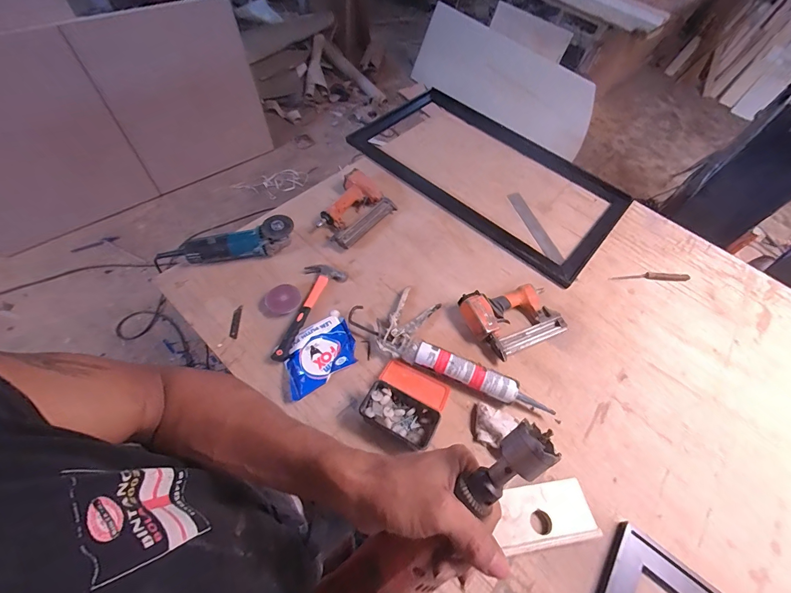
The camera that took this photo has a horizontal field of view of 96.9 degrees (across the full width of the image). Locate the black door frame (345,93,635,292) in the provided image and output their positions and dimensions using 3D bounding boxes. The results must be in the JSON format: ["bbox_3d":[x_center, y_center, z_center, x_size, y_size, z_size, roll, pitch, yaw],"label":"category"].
[{"bbox_3d":[0.302,-0.416,1.135,0.841,0.043,0.503,35,62,16],"label":"black door frame"}]

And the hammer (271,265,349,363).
[{"bbox_3d":[-0.222,0.025,0.818,0.094,0.029,0.269,24,60,10],"label":"hammer"}]

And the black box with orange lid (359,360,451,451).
[{"bbox_3d":[0.023,0.210,0.710,0.147,0.050,0.153,26,60,11],"label":"black box with orange lid"}]

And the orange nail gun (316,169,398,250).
[{"bbox_3d":[-0.123,-0.245,0.987,0.167,0.057,0.221,36,62,17],"label":"orange nail gun"}]

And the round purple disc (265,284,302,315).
[{"bbox_3d":[-0.262,0.008,0.823,0.078,0.021,0.078,2,58,-3],"label":"round purple disc"}]

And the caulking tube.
[{"bbox_3d":[0.180,0.179,0.742,0.284,0.045,0.049,24,60,10],"label":"caulking tube"}]

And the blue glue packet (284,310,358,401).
[{"bbox_3d":[-0.168,0.121,0.762,0.176,0.025,0.132,-33,66,-22],"label":"blue glue packet"}]

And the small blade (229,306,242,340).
[{"bbox_3d":[-0.365,0.058,0.801,0.017,0.005,0.081,0,58,-4],"label":"small blade"}]

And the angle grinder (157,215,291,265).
[{"bbox_3d":[-0.398,-0.124,0.834,0.310,0.070,0.062,-13,60,-12],"label":"angle grinder"}]

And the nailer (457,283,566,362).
[{"bbox_3d":[0.284,0.041,0.841,0.229,0.051,0.168,-21,62,-16],"label":"nailer"}]

